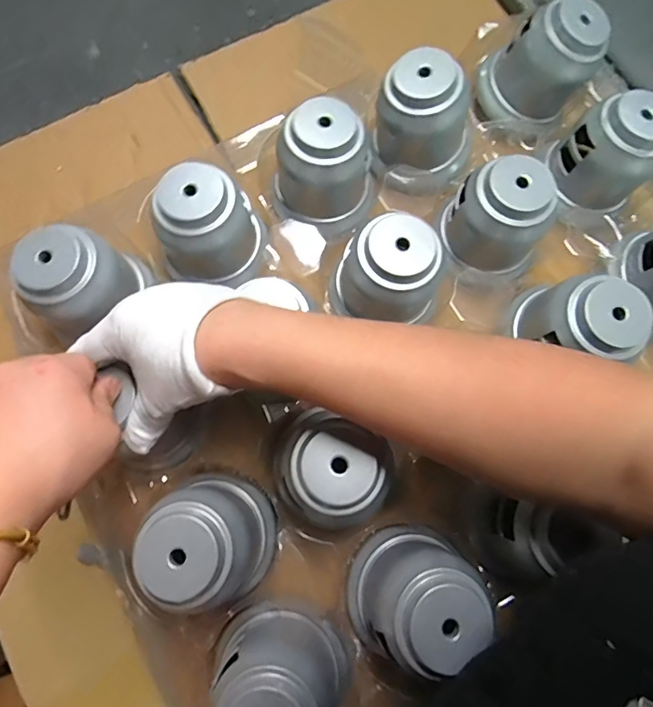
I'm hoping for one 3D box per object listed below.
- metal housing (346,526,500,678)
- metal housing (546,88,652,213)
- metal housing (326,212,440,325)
[{"bbox_3d":[0.057,0.154,0.298,0.074,0.079,0.070,0,76,-2],"label":"metal housing"},{"bbox_3d":[0.226,-0.160,0.366,0.073,0.065,0.063,42,78,8],"label":"metal housing"},{"bbox_3d":[0.046,-0.062,0.344,0.077,0.072,0.068,-25,78,-8],"label":"metal housing"}]

